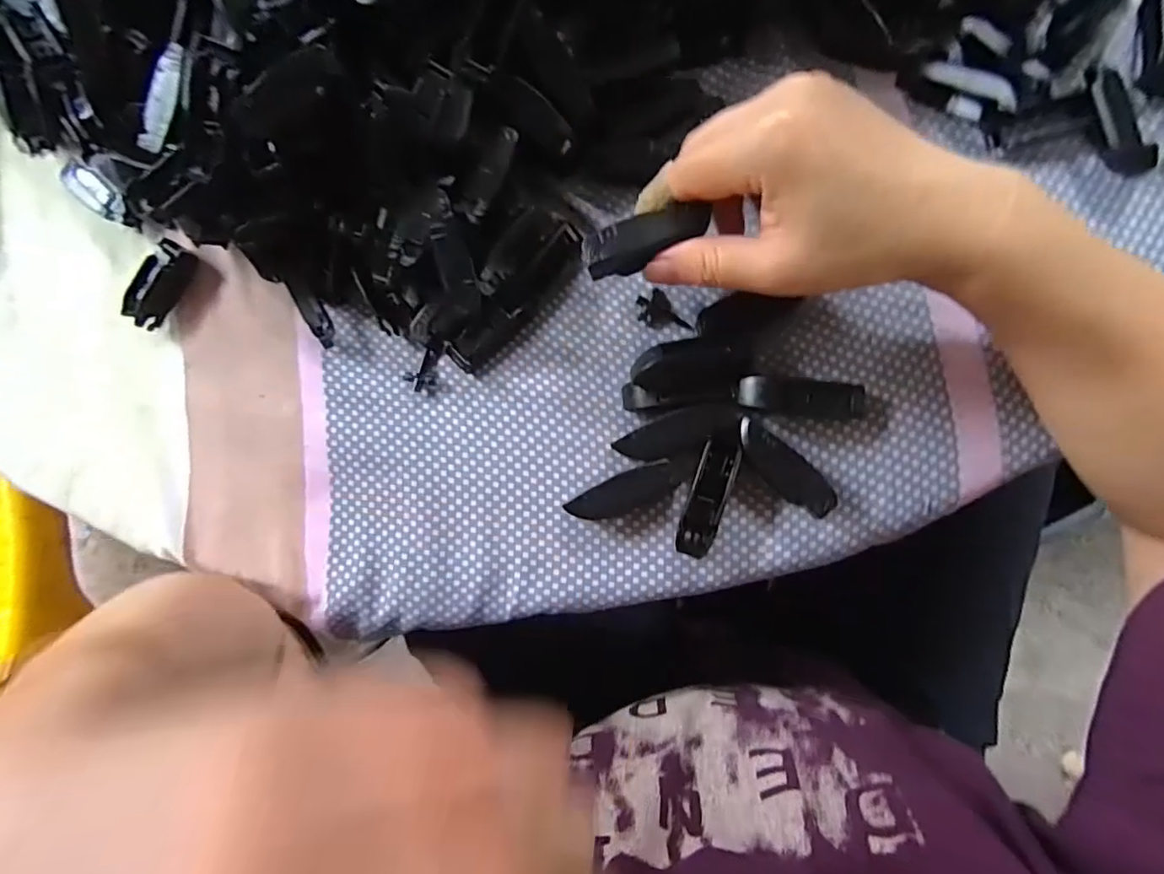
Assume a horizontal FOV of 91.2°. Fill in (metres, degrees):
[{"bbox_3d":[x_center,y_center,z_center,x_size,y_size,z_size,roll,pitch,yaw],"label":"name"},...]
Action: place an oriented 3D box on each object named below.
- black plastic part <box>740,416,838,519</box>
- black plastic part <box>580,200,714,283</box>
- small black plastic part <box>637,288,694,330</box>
[{"bbox_3d":[0.091,0.014,0.258,0.054,0.004,0.019,46,114,10],"label":"black plastic part"},{"bbox_3d":[0.028,-0.083,0.240,0.055,0.011,0.018,-20,84,0],"label":"black plastic part"},{"bbox_3d":[0.039,-0.060,0.282,0.017,0.006,0.026,-38,83,4],"label":"small black plastic part"}]

